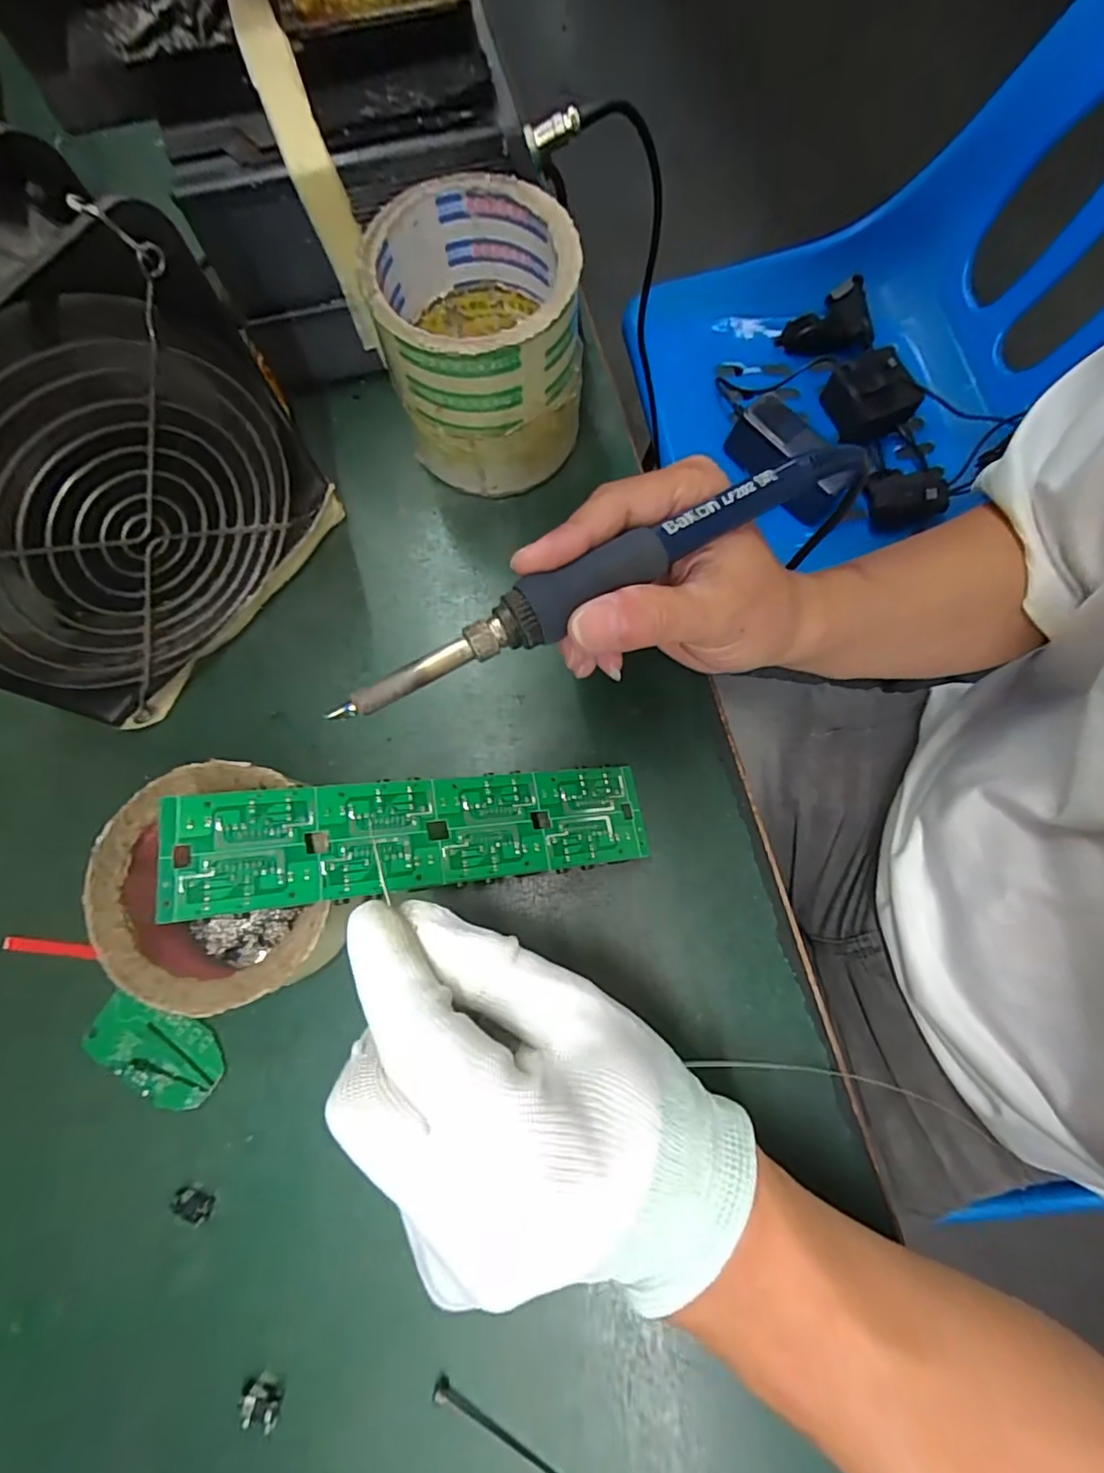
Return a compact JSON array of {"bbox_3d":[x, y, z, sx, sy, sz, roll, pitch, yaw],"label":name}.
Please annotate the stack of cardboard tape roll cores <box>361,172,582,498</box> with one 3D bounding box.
[{"bbox_3d":[-0.030,-0.174,0.274,0.081,0.095,0.081,-2,76,1],"label":"stack of cardboard tape roll cores"}]

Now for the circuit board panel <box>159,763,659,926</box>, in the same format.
[{"bbox_3d":[-0.045,0.036,0.230,0.180,0.004,0.041,-2,74,-24],"label":"circuit board panel"}]

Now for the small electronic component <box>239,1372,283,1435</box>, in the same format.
[{"bbox_3d":[-0.107,0.243,0.216,0.016,0.008,0.013,10,76,4],"label":"small electronic component"}]

